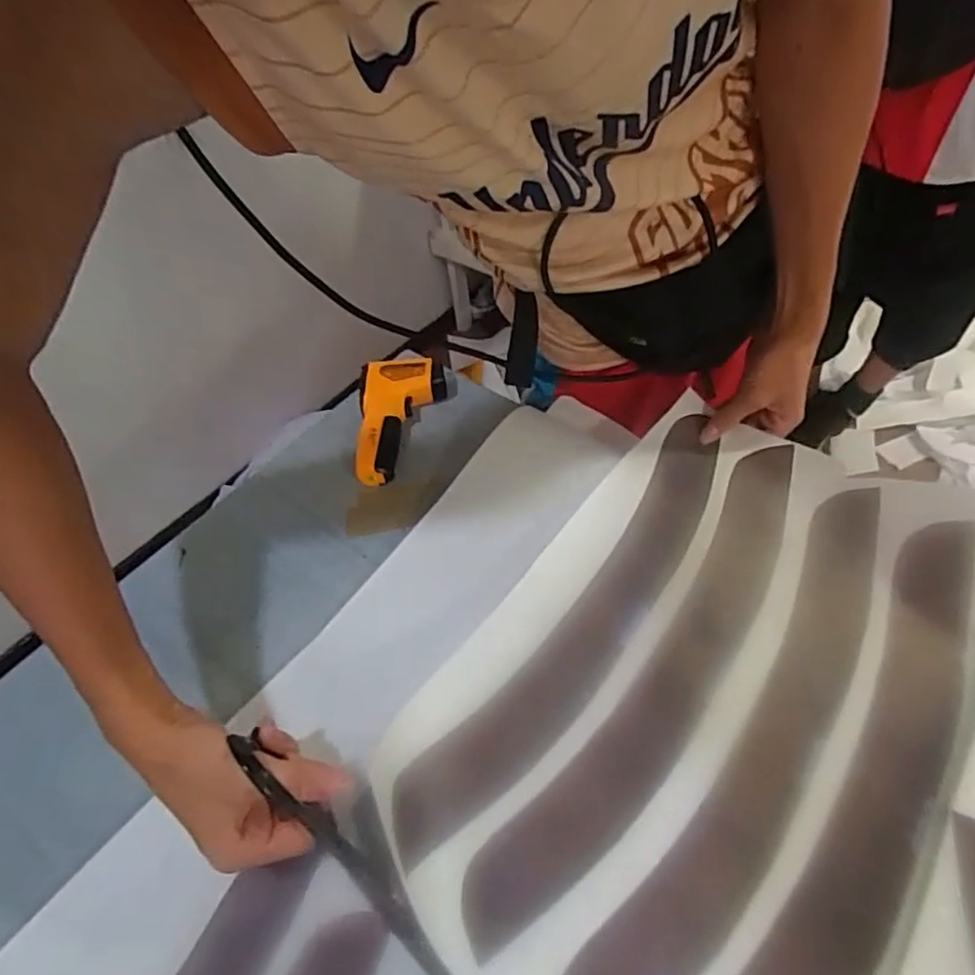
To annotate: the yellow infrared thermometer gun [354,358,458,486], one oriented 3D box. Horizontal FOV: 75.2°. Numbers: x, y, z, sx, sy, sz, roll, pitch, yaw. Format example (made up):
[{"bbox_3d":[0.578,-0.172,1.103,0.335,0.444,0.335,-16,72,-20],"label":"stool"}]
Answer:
[{"bbox_3d":[-0.082,-0.066,0.611,0.083,0.038,0.150,0,52,6],"label":"yellow infrared thermometer gun"}]

